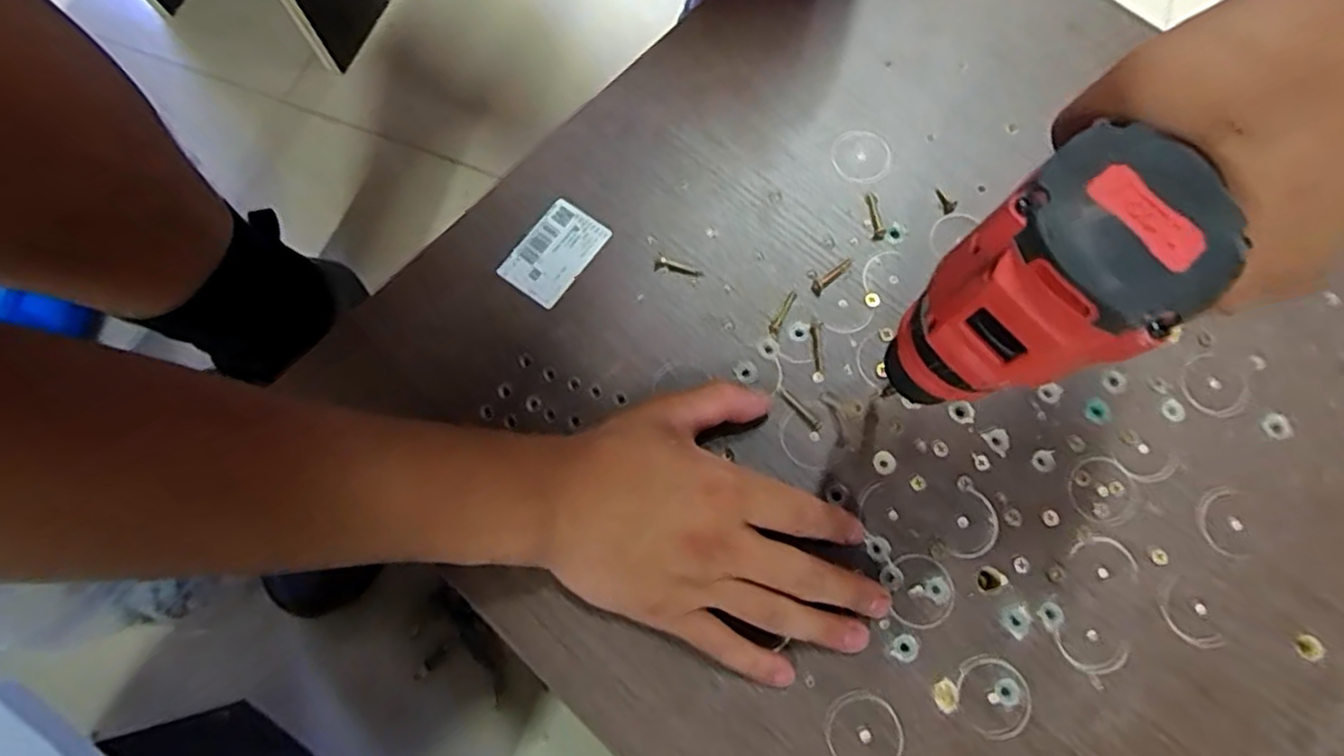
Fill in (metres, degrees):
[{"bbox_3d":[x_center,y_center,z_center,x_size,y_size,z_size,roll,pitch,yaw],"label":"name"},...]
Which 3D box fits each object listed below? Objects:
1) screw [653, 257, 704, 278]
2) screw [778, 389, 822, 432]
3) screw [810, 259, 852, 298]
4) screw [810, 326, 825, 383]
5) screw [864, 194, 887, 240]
[{"bbox_3d":[0.004,-0.064,0.396,0.028,0.004,0.009,9,74,3],"label":"screw"},{"bbox_3d":[0.070,0.017,0.372,0.006,0.004,0.030,-39,77,-10],"label":"screw"},{"bbox_3d":[0.091,-0.059,0.395,0.030,0.004,0.008,-43,78,-11],"label":"screw"},{"bbox_3d":[0.081,-0.013,0.381,0.006,0.004,0.032,1,74,1],"label":"screw"},{"bbox_3d":[0.120,-0.096,0.404,0.008,0.004,0.031,-5,74,-1],"label":"screw"}]

